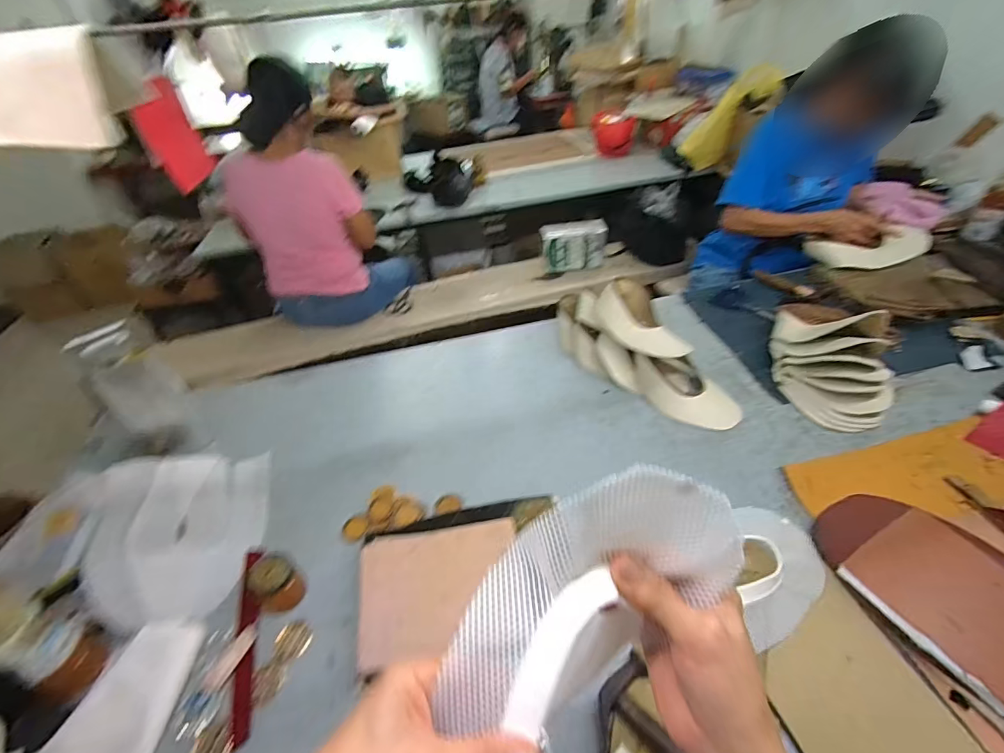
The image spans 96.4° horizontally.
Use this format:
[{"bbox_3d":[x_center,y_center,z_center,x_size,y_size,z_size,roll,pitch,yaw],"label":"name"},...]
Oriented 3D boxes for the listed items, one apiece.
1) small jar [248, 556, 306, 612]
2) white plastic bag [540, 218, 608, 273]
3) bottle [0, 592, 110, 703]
[{"bbox_3d":[-0.318,0.293,0.636,0.057,0.061,0.059,-4,41,3],"label":"small jar"},{"bbox_3d":[0.275,-0.497,1.728,0.243,0.157,0.122,-1,41,6],"label":"white plastic bag"},{"bbox_3d":[-0.563,0.317,0.531,0.057,0.197,0.067,11,44,19],"label":"bottle"}]

